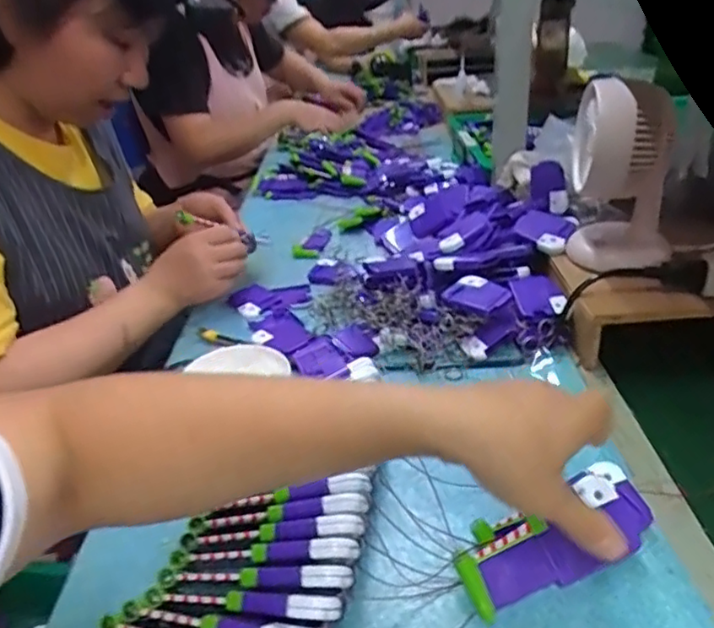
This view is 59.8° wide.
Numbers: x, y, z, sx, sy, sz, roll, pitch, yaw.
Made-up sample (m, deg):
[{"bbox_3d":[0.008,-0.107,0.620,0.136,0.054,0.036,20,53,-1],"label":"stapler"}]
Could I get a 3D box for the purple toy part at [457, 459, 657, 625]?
[{"bbox_3d":[0.133,0.144,0.416,0.146,0.034,0.062,-22,33,-18],"label":"purple toy part"}]

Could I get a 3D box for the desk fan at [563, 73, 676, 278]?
[{"bbox_3d":[0.268,-0.141,0.629,0.096,0.176,0.094,2,31,20],"label":"desk fan"}]

